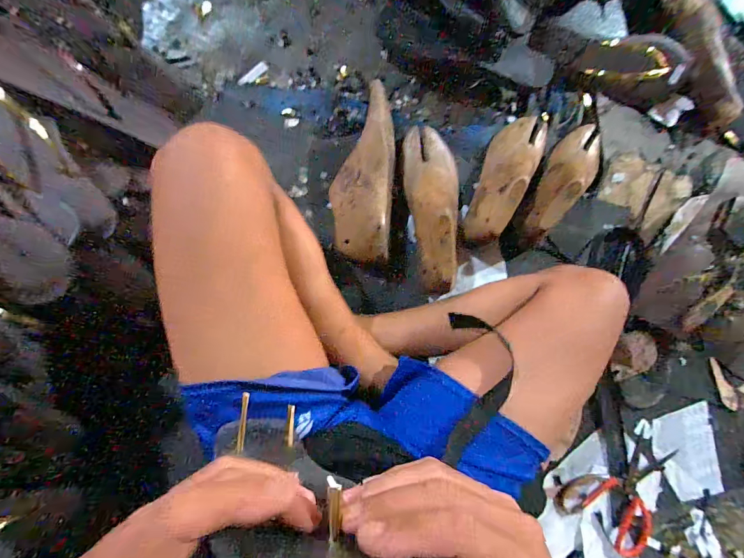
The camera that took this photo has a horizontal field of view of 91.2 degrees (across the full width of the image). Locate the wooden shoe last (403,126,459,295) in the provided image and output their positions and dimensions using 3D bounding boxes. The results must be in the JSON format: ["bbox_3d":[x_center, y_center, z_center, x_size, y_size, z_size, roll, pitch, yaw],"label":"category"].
[{"bbox_3d":[0.087,-0.105,0.510,0.084,0.069,0.248,-1,72,-6],"label":"wooden shoe last"}]

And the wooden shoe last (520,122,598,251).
[{"bbox_3d":[0.292,-0.143,0.534,0.075,0.064,0.237,36,73,-4],"label":"wooden shoe last"}]

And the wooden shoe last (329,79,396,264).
[{"bbox_3d":[-0.012,-0.140,0.510,0.081,0.064,0.229,4,92,-5],"label":"wooden shoe last"}]

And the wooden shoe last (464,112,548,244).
[{"bbox_3d":[0.197,-0.152,0.524,0.071,0.075,0.231,28,70,-4],"label":"wooden shoe last"}]

